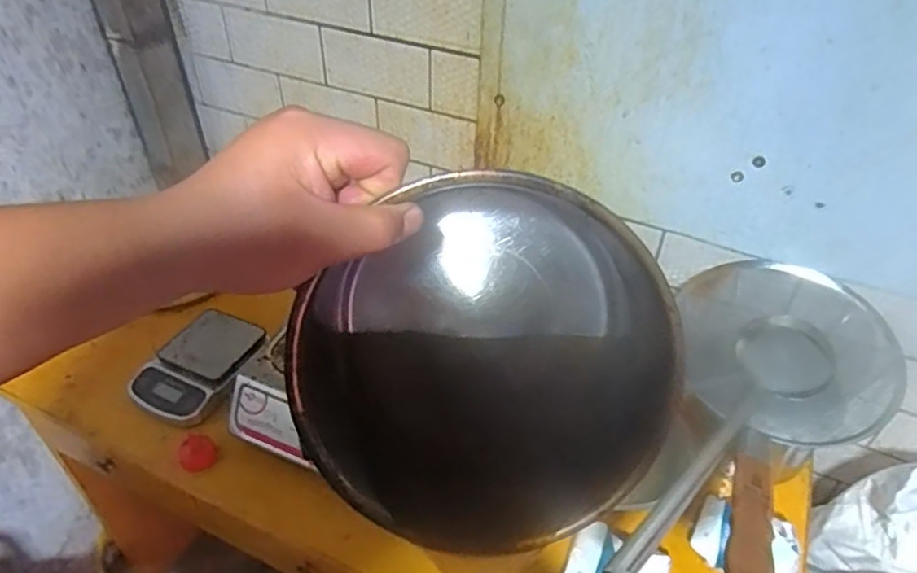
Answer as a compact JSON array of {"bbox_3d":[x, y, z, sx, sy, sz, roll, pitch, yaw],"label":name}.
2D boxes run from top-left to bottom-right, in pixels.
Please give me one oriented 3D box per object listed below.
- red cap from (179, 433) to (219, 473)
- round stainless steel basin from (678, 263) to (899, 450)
[{"bbox_3d":[-0.358,0.227,0.876,0.049,0.014,0.046,1,42,-1],"label":"red cap"},{"bbox_3d":[0.450,0.094,0.890,0.262,0.117,0.288,1,42,-1],"label":"round stainless steel basin"}]

